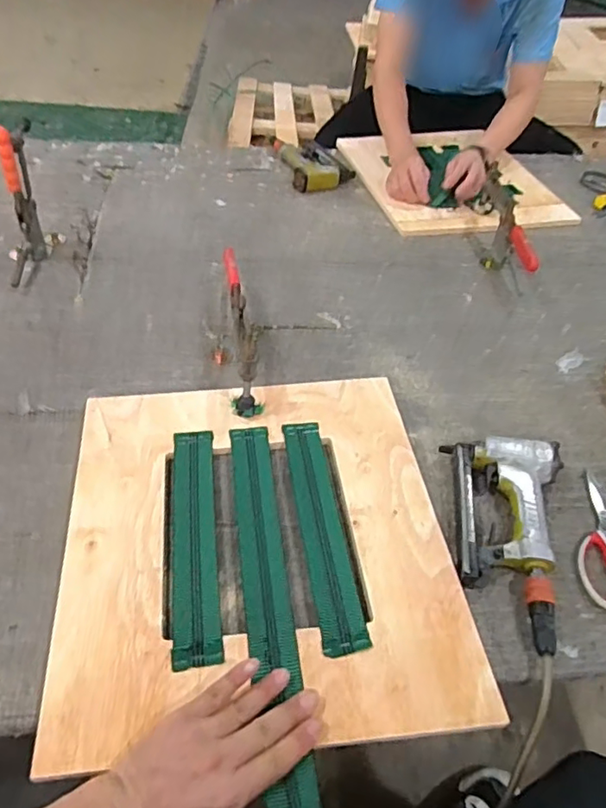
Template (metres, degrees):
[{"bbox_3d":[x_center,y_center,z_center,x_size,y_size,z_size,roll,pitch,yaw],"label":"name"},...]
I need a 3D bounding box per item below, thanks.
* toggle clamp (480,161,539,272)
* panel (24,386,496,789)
[{"bbox_3d":[0.365,-0.321,1.039,0.043,0.103,0.289,2,47,-4],"label":"toggle clamp"},{"bbox_3d":[-0.047,0.138,0.614,0.395,0.012,0.418,-3,47,-9],"label":"panel"}]

